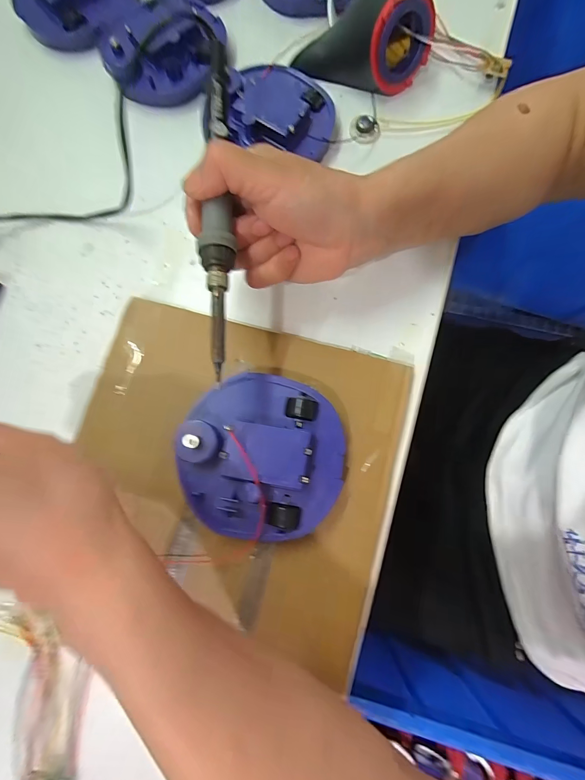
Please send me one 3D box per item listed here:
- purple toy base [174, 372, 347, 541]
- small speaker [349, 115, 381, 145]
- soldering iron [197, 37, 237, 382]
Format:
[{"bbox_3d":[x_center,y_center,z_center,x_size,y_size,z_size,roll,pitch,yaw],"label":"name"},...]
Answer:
[{"bbox_3d":[-0.019,0.043,0.225,0.105,0.031,0.103,0,79,1],"label":"purple toy base"},{"bbox_3d":[0.063,-0.227,0.294,0.026,0.005,0.027,9,79,2],"label":"small speaker"},{"bbox_3d":[-0.043,-0.108,0.195,0.017,0.014,0.199,-1,84,0],"label":"soldering iron"}]

